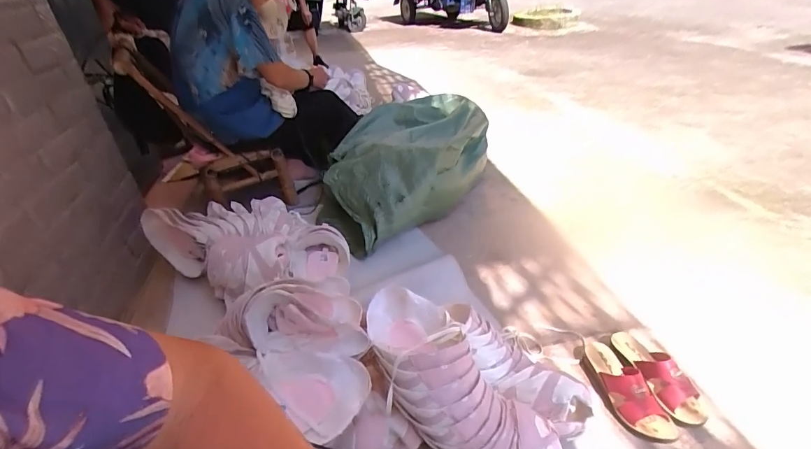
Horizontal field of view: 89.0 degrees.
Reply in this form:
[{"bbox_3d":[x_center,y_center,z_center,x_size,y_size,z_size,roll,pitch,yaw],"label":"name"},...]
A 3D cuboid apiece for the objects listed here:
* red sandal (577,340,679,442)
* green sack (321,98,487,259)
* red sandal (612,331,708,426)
[{"bbox_3d":[0.450,0.331,0.859,0.087,0.079,0.238,-10,34,-11],"label":"red sandal"},{"bbox_3d":[-0.004,-0.213,1.476,0.486,0.302,0.721,13,37,21],"label":"green sack"},{"bbox_3d":[0.538,0.314,0.887,0.095,0.076,0.227,-8,34,-9],"label":"red sandal"}]

